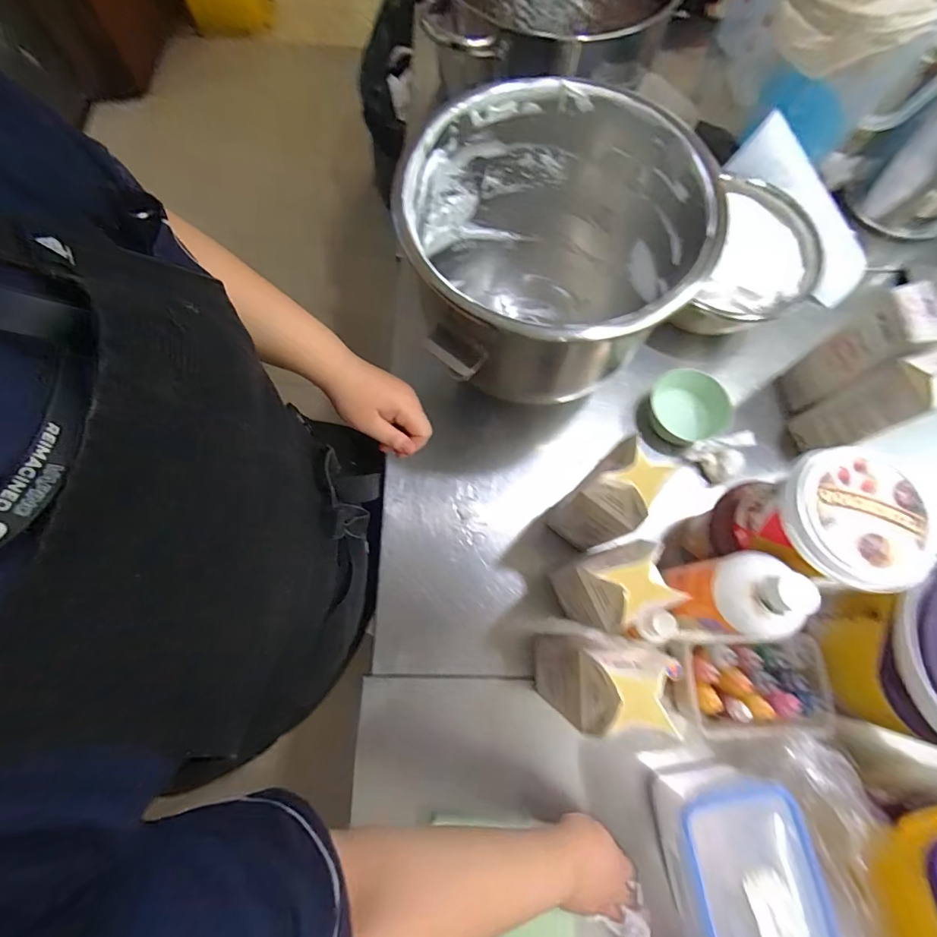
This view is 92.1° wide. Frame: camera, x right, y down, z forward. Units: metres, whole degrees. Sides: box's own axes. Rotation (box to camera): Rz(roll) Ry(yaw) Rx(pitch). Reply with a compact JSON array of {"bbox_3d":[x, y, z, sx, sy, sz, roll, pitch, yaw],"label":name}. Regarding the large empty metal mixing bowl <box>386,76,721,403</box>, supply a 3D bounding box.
[{"bbox_3d":[0.090,-0.246,0.592,0.320,0.266,0.330,0,73,-1],"label":"large empty metal mixing bowl"}]

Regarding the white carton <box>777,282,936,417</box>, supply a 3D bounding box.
[{"bbox_3d":[0.532,-0.157,0.622,0.064,0.210,0.083,-14,74,-5],"label":"white carton"}]

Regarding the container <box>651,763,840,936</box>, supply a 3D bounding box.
[{"bbox_3d":[0.295,0.447,0.496,0.129,0.115,0.200,-9,73,-4],"label":"container"}]

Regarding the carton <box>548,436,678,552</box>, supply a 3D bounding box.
[{"bbox_3d":[0.152,0.038,0.518,0.072,0.208,0.066,32,75,8],"label":"carton"}]

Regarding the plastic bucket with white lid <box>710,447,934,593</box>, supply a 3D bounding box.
[{"bbox_3d":[0.354,0.064,0.491,0.127,0.164,0.123,0,73,-1],"label":"plastic bucket with white lid"}]

